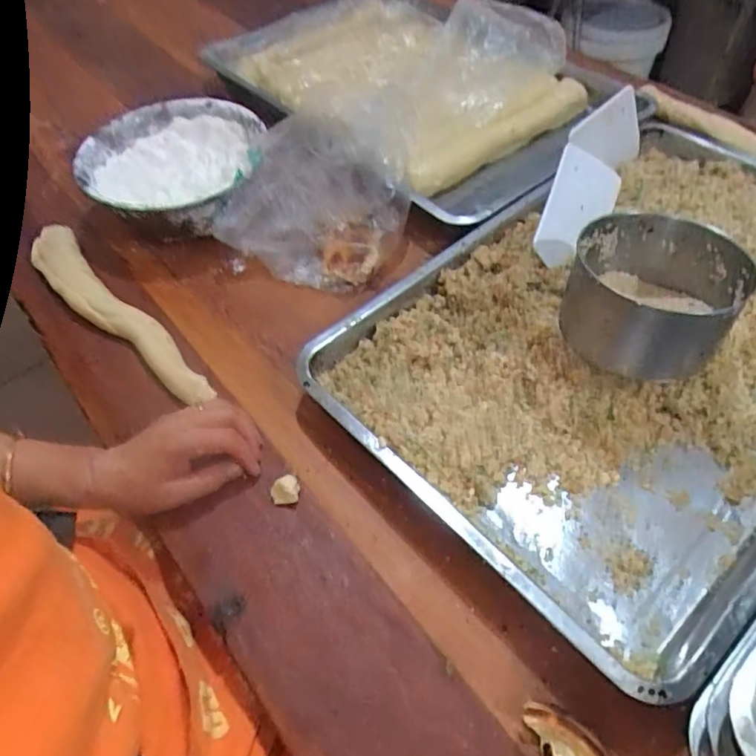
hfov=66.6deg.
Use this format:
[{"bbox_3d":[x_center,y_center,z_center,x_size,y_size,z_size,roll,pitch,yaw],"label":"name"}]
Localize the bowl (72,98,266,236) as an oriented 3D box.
[{"bbox_3d":[-0.240,-0.251,0.684,0.199,0.058,0.200,-4,53,0],"label":"bowl"}]

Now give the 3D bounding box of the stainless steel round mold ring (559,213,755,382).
[{"bbox_3d":[0.236,-0.077,0.493,0.132,0.080,0.133,-1,53,2],"label":"stainless steel round mold ring"}]

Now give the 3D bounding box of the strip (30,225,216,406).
[{"bbox_3d":[-0.277,-0.070,0.604,0.323,0.015,0.052,38,63,23],"label":"strip"}]

